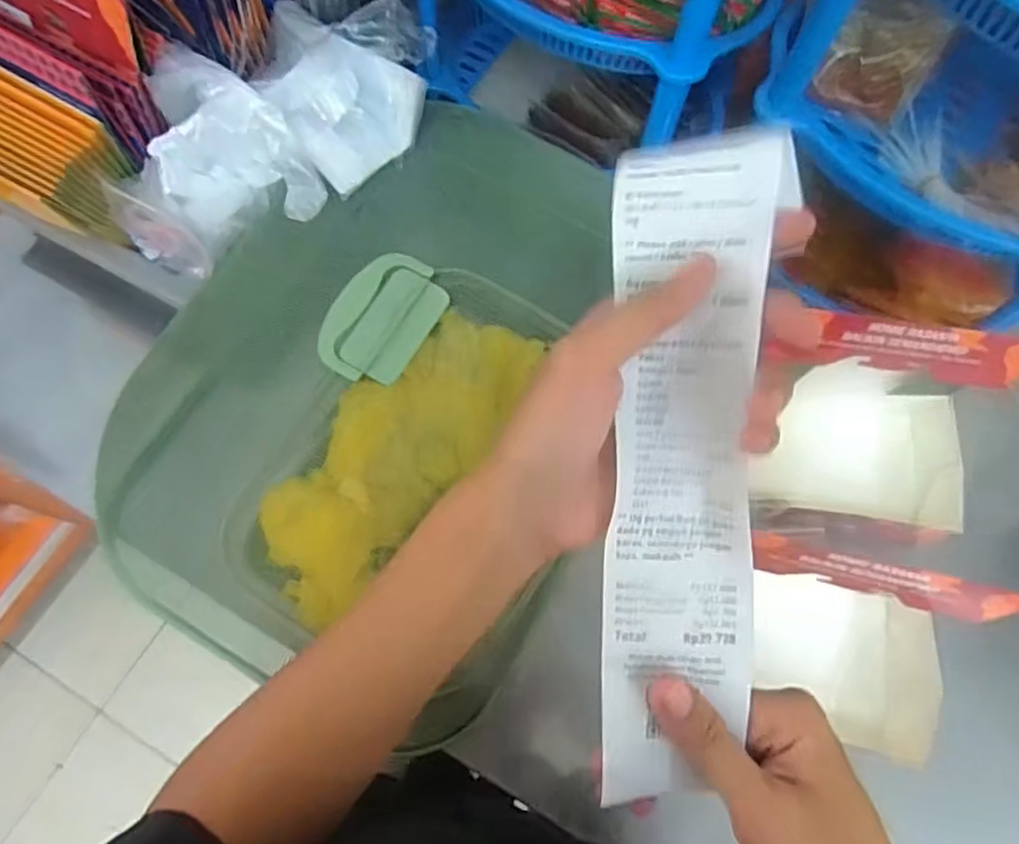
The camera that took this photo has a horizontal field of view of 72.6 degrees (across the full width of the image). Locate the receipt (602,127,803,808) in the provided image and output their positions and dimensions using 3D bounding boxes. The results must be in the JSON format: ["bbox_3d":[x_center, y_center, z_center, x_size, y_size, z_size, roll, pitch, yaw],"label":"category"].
[{"bbox_3d":[0.064,0.023,0.255,0.056,0.022,0.242,3,97,-1],"label":"receipt"}]

